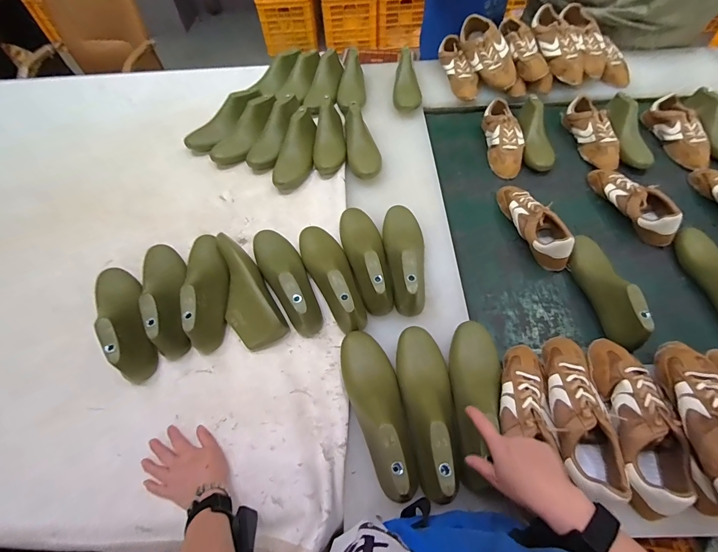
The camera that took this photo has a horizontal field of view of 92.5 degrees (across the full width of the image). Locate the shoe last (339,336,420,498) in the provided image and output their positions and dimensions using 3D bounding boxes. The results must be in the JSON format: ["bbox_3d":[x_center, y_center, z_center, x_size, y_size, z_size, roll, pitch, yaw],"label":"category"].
[{"bbox_3d":[0.032,0.192,0.527,0.081,0.072,0.251,-18,58,-7],"label":"shoe last"}]

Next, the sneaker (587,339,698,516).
[{"bbox_3d":[0.417,0.208,0.528,0.093,0.084,0.243,-2,57,3],"label":"sneaker"}]

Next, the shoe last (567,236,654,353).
[{"bbox_3d":[0.491,0.022,0.690,0.066,0.091,0.262,3,58,6],"label":"shoe last"}]

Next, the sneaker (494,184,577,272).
[{"bbox_3d":[0.405,-0.125,0.796,0.094,0.082,0.240,-14,57,-5],"label":"sneaker"}]

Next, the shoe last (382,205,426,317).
[{"bbox_3d":[0.095,-0.052,0.692,0.081,0.085,0.255,-3,57,2],"label":"shoe last"}]

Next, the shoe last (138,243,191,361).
[{"bbox_3d":[-0.376,0.026,0.671,0.075,0.087,0.263,-25,59,-12],"label":"shoe last"}]

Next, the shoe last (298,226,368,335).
[{"bbox_3d":[-0.055,-0.017,0.672,0.081,0.082,0.256,-21,58,-9],"label":"shoe last"}]

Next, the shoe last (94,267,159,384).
[{"bbox_3d":[-0.448,0.071,0.654,0.072,0.092,0.259,-33,61,-16],"label":"shoe last"}]

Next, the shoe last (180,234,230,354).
[{"bbox_3d":[-0.299,0.010,0.672,0.073,0.095,0.262,-19,58,-8],"label":"shoe last"}]

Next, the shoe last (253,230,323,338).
[{"bbox_3d":[-0.145,-0.012,0.680,0.082,0.089,0.260,-27,60,-13],"label":"shoe last"}]

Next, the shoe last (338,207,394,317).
[{"bbox_3d":[0.016,-0.056,0.695,0.083,0.076,0.258,-13,57,-4],"label":"shoe last"}]

